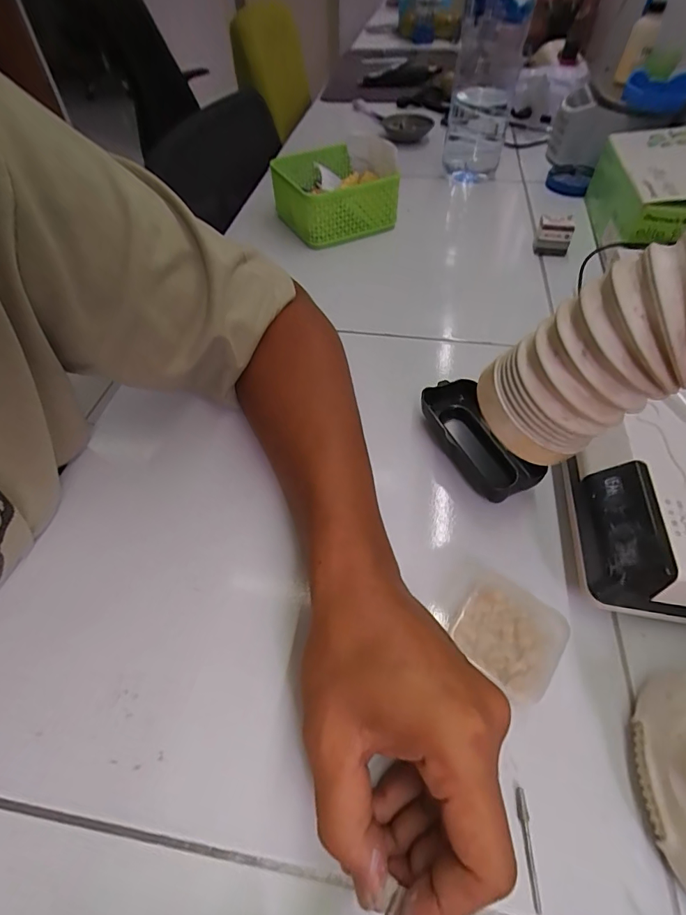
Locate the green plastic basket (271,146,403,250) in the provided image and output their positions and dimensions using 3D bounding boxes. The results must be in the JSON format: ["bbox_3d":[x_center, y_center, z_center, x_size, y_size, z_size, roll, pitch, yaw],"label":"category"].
[{"bbox_3d":[-0.015,-0.336,0.570,0.133,0.066,0.144,-25,56,-17],"label":"green plastic basket"}]

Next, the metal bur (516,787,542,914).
[{"bbox_3d":[0.086,0.181,0.207,0.005,0.004,0.043,1,51,3],"label":"metal bur"}]

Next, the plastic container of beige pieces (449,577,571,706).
[{"bbox_3d":[0.095,0.102,0.257,0.055,0.014,0.052,31,59,24],"label":"plastic container of beige pieces"}]

